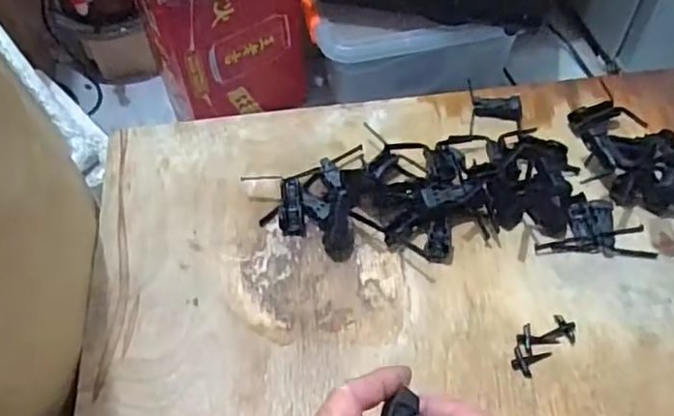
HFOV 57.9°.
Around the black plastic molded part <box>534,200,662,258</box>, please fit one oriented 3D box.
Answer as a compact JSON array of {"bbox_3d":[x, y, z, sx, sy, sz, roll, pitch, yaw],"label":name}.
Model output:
[{"bbox_3d":[0.217,0.015,0.513,0.094,0.021,0.046,2,55,3],"label":"black plastic molded part"}]

